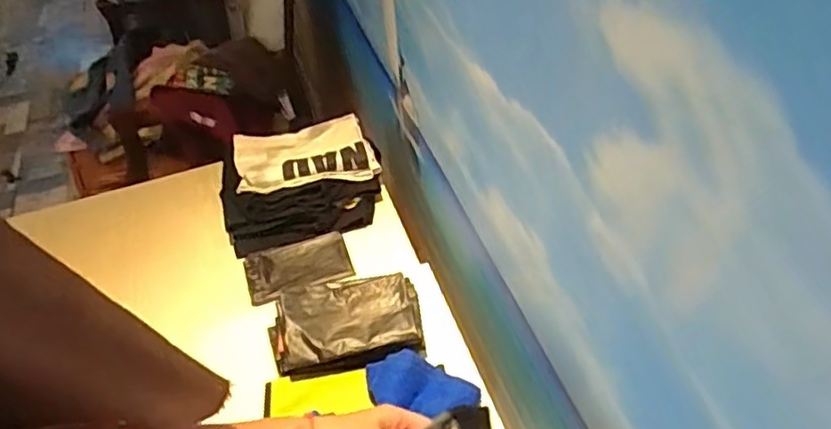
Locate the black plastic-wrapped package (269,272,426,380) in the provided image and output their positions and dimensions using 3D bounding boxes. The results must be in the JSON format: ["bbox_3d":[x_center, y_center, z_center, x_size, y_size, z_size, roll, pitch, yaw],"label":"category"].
[{"bbox_3d":[-0.080,0.124,0.744,0.168,0.043,0.098,-10,46,-5],"label":"black plastic-wrapped package"}]

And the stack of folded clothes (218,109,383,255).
[{"bbox_3d":[-0.173,-0.057,0.987,0.236,0.089,0.180,-10,46,-5],"label":"stack of folded clothes"}]

